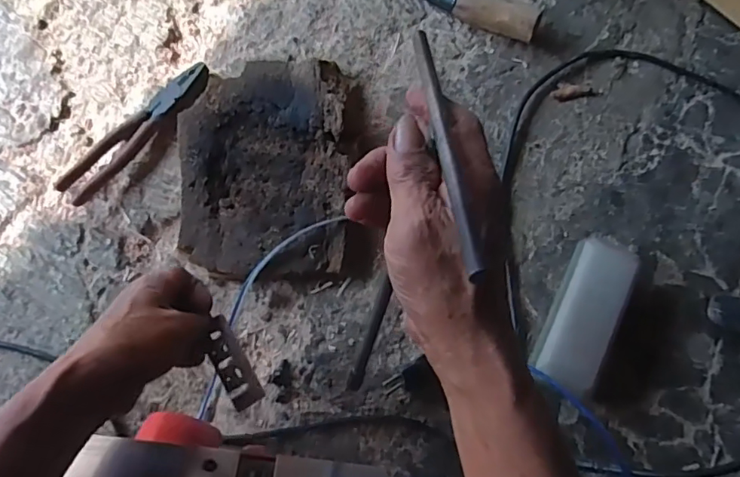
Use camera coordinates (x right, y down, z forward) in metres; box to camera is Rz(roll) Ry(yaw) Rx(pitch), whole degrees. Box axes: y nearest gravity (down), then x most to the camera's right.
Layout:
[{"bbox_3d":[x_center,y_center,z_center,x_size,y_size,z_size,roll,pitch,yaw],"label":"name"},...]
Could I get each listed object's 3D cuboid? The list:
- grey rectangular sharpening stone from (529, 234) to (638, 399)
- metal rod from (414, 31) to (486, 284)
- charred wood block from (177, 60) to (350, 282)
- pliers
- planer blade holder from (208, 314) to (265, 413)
[{"bbox_3d":[0.205,0.072,0.515,0.059,0.051,0.153,25,75,5],"label":"grey rectangular sharpening stone"},{"bbox_3d":[0.038,-0.056,0.276,0.010,0.008,0.192,-3,48,-2],"label":"metal rod"},{"bbox_3d":[-0.107,-0.073,0.553,0.170,0.041,0.230,-1,74,-2],"label":"charred wood block"},{"bbox_3d":[-0.247,-0.115,0.566,0.192,0.033,0.048,-43,80,-12],"label":"pliers"},{"bbox_3d":[-0.111,0.098,0.426,0.026,0.007,0.078,-27,63,-9],"label":"planer blade holder"}]

